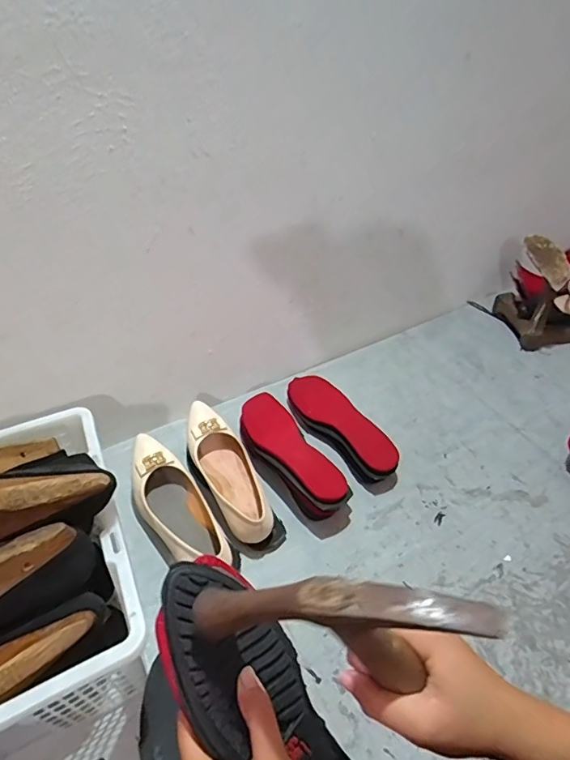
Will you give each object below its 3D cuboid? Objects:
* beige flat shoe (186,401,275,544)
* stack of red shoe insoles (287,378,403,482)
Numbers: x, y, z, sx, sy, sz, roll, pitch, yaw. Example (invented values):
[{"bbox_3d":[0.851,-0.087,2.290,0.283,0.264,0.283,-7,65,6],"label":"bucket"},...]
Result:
[{"bbox_3d":[-0.083,0.136,0.714,0.080,0.062,0.246,-22,44,-22],"label":"beige flat shoe"},{"bbox_3d":[0.092,0.072,0.790,0.085,0.049,0.252,-24,45,-23],"label":"stack of red shoe insoles"}]

